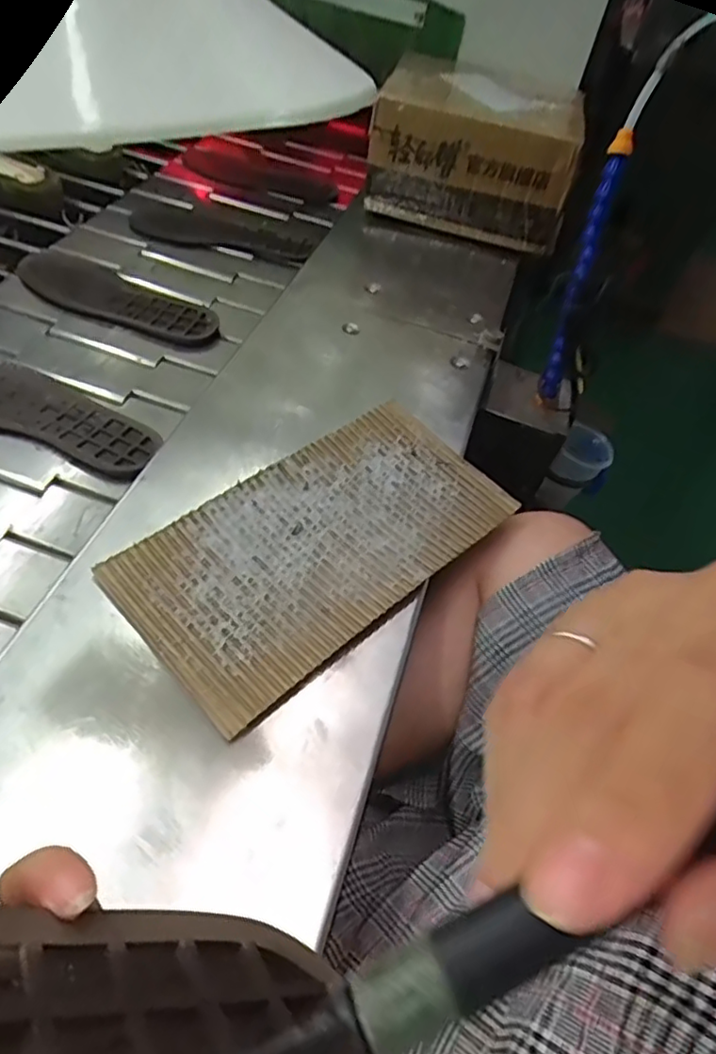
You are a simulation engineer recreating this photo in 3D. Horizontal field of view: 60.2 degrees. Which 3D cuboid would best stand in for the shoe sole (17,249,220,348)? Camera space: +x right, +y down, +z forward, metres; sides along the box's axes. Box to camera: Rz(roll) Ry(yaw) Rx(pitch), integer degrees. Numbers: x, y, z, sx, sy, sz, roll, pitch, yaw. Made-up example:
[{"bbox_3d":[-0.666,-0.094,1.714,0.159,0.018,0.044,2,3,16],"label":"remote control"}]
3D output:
[{"bbox_3d":[-0.281,-0.260,0.707,0.256,0.023,0.091,27,52,10],"label":"shoe sole"}]

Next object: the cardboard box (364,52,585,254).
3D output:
[{"bbox_3d":[0.153,-0.473,0.800,0.245,0.168,0.194,24,51,8],"label":"cardboard box"}]

